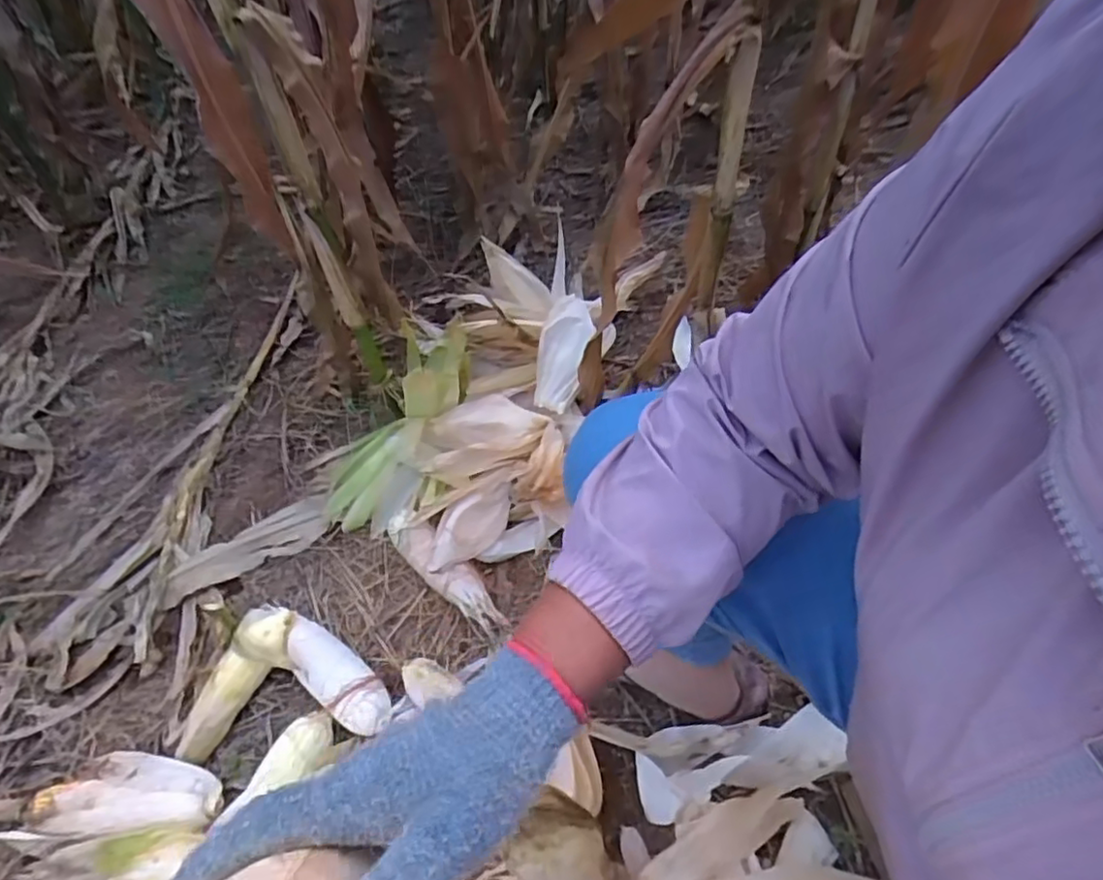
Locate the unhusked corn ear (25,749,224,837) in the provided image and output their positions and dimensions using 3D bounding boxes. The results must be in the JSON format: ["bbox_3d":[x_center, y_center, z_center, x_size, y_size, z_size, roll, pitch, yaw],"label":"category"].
[{"bbox_3d":[-0.518,0.432,0.779,0.252,0.067,0.101,-1,50,4],"label":"unhusked corn ear"}]

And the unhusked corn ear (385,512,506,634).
[{"bbox_3d":[-0.163,0.182,0.926,0.255,0.061,0.056,35,60,29],"label":"unhusked corn ear"}]

